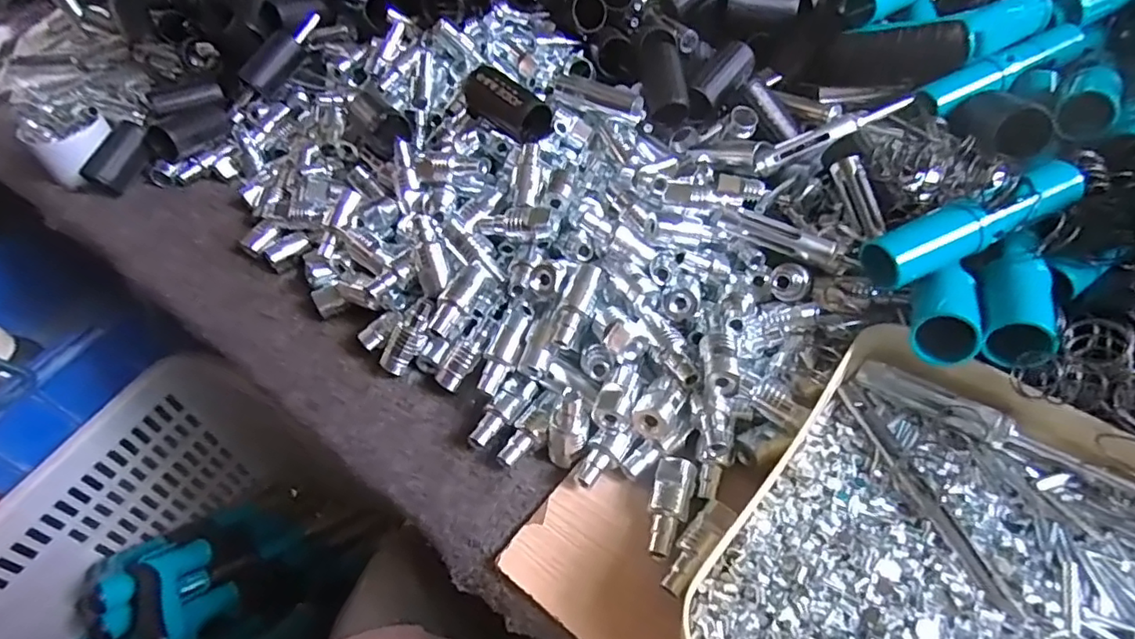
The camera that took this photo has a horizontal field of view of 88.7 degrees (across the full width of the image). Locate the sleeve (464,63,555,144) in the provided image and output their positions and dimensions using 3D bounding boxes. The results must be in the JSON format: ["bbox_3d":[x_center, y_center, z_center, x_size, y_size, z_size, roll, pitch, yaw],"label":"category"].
[{"bbox_3d":[-0.047,-0.154,0.423,0.067,0.033,0.039,35,59,14],"label":"sleeve"}]

